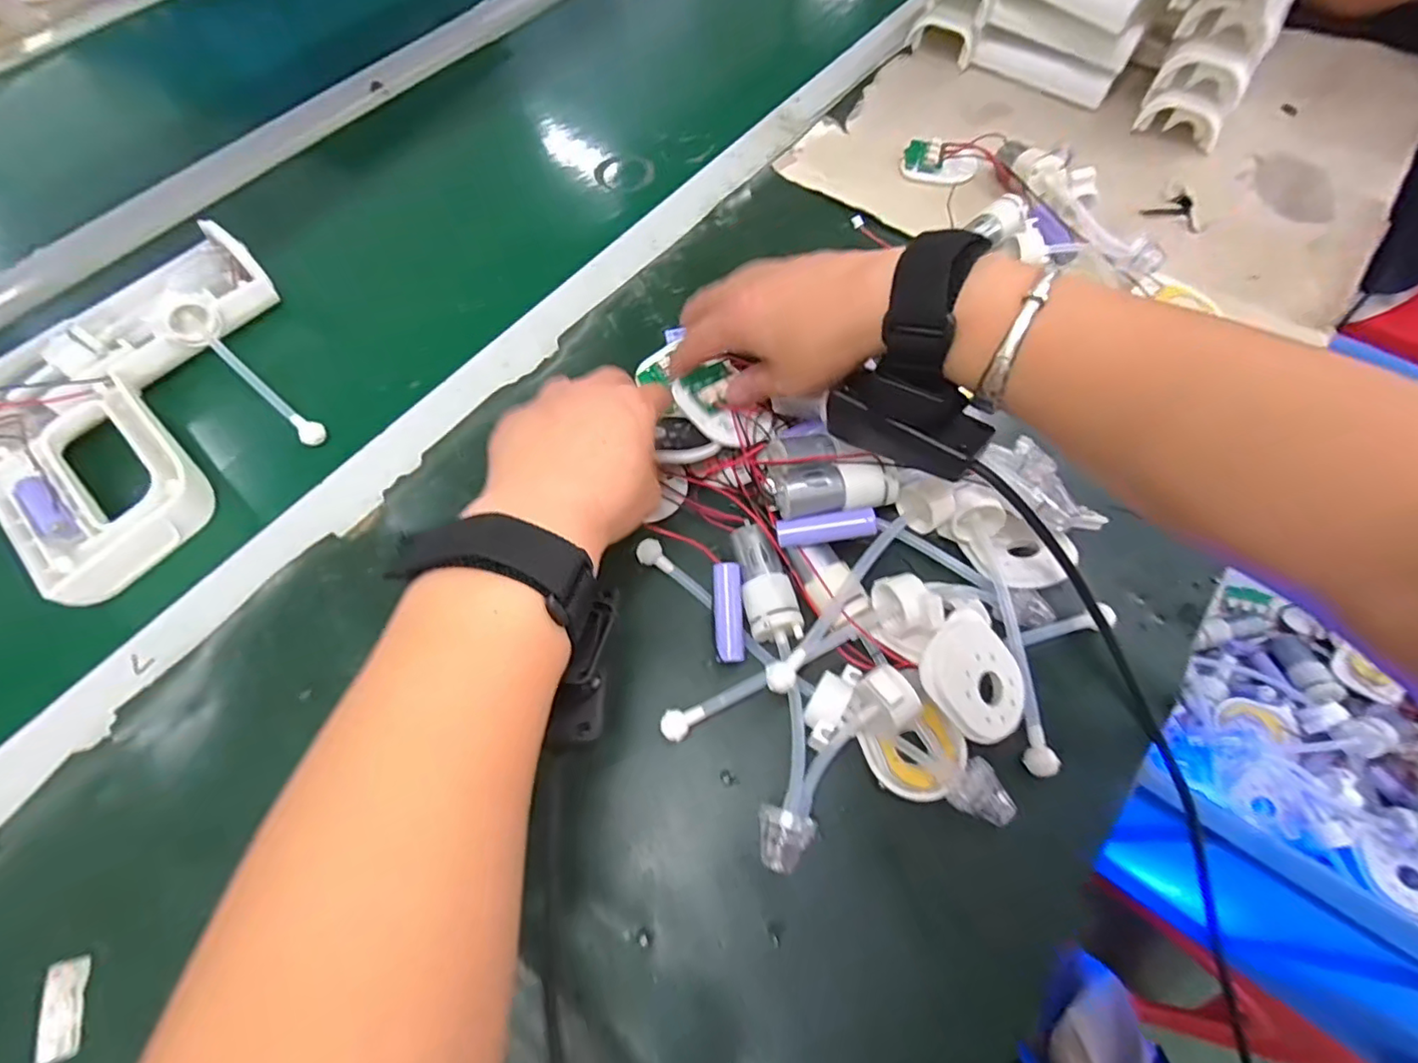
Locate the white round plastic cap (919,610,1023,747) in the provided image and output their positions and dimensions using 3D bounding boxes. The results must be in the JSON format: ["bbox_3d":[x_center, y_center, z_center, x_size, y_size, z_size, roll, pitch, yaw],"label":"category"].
[{"bbox_3d":[0.123,0.067,0.276,0.056,0.007,0.047,47,66,-6],"label":"white round plastic cap"}]

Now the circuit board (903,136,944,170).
[{"bbox_3d":[0.172,-0.303,0.482,0.029,0.010,0.033,10,65,7],"label":"circuit board"}]

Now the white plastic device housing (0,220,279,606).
[{"bbox_3d":[-0.348,-0.088,0.372,0.182,0.043,0.209,32,69,16],"label":"white plastic device housing"}]

